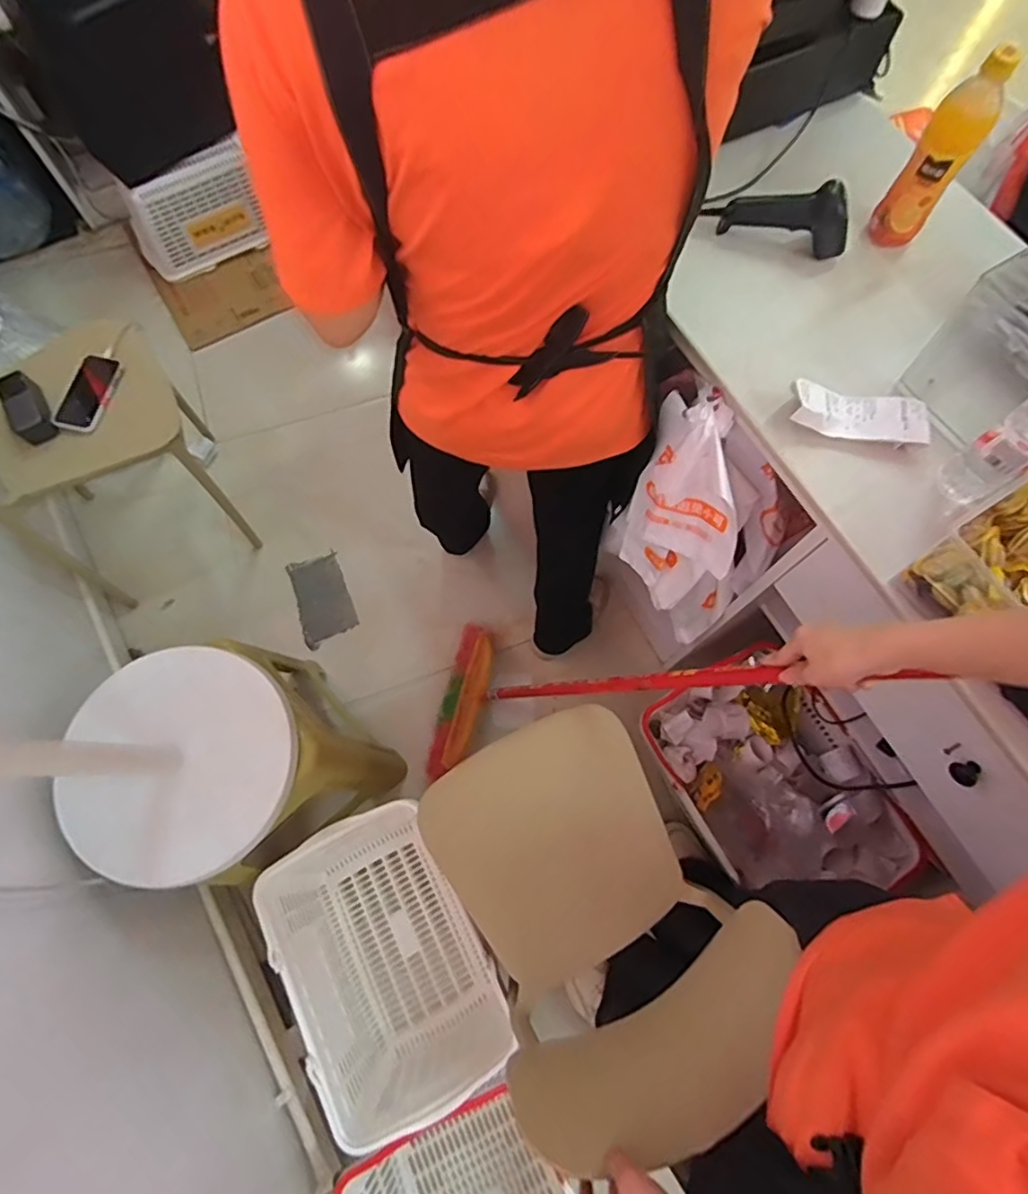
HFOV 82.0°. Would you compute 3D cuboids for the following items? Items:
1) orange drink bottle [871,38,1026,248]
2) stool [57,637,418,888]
[{"bbox_3d":[0.516,-0.532,0.723,0.067,0.191,0.059,34,71,13],"label":"orange drink bottle"},{"bbox_3d":[-0.468,0.304,1.042,0.310,0.472,0.359,42,73,15],"label":"stool"}]

